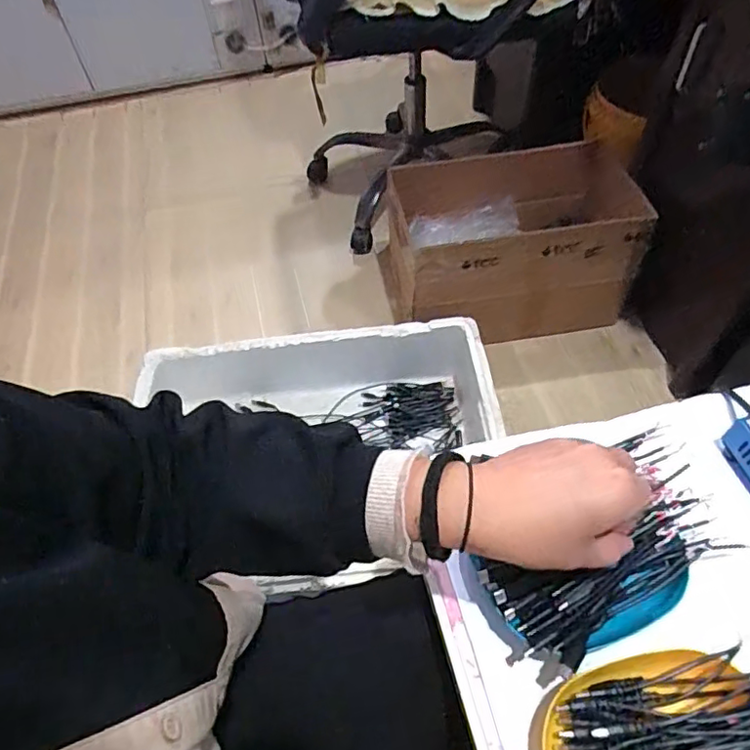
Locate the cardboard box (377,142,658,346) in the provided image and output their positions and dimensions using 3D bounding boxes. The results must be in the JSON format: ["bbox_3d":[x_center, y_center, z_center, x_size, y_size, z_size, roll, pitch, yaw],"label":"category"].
[{"bbox_3d":[0.264,-0.282,1.189,0.473,0.261,0.345,-9,54,-2],"label":"cardboard box"}]

